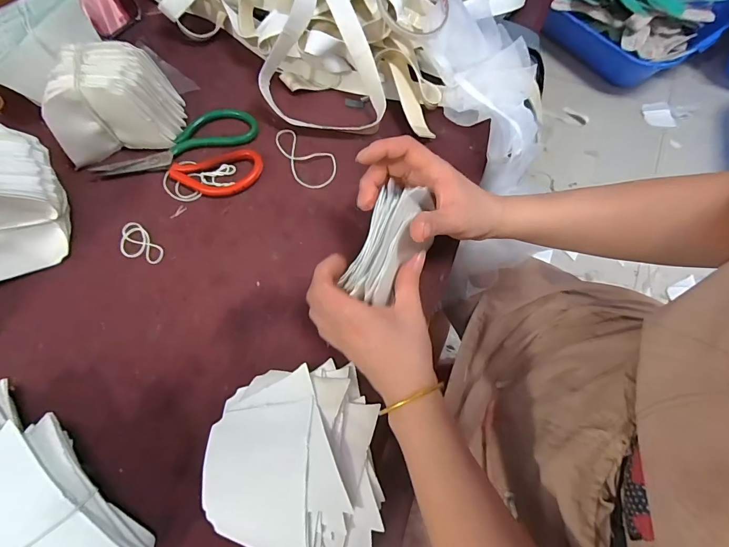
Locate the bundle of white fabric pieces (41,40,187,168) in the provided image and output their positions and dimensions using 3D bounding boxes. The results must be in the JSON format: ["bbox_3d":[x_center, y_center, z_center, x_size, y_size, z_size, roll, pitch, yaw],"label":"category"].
[{"bbox_3d":[-0.278,-0.186,0.420,0.123,0.091,0.073,-15,69,-4],"label":"bundle of white fabric pieces"}]

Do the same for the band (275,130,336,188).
[{"bbox_3d":[-0.067,-0.138,0.443,0.052,0.005,0.091,-26,70,-8],"label":"band"}]

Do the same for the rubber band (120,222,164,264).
[{"bbox_3d":[-0.241,-0.030,0.405,0.033,0.004,0.060,-43,73,-14],"label":"rubber band"}]

